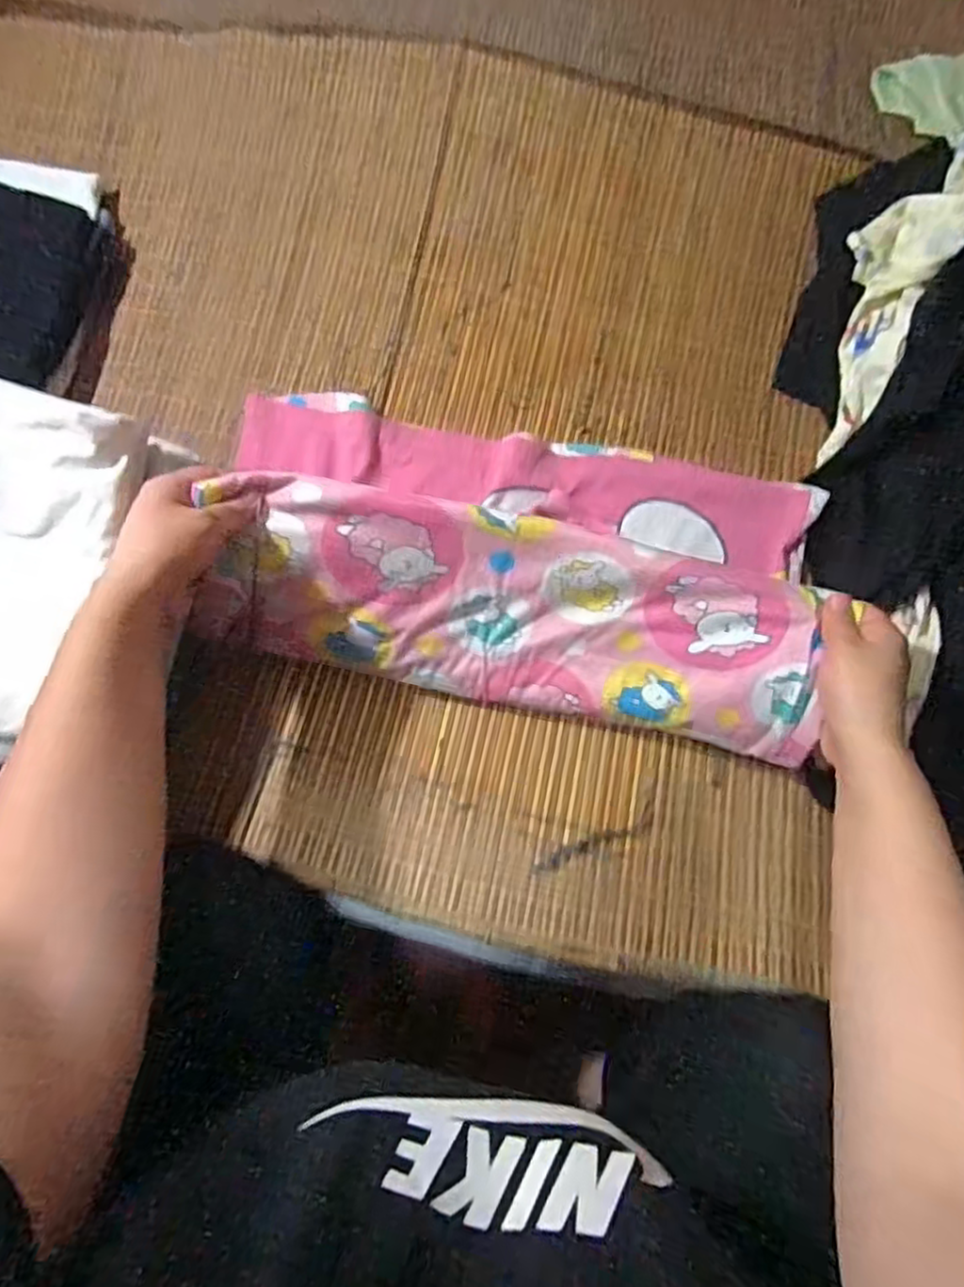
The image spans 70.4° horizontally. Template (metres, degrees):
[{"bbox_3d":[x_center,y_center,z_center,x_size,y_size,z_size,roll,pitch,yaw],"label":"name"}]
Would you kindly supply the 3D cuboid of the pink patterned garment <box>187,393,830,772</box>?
[{"bbox_3d":[0.024,-0.082,0.513,0.457,0.114,0.237,12,73,2],"label":"pink patterned garment"}]

